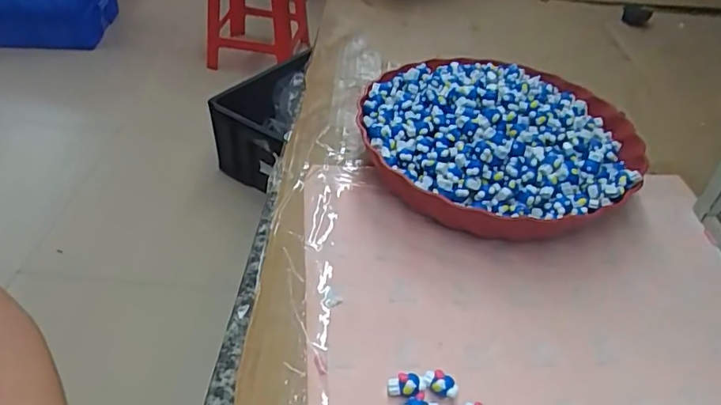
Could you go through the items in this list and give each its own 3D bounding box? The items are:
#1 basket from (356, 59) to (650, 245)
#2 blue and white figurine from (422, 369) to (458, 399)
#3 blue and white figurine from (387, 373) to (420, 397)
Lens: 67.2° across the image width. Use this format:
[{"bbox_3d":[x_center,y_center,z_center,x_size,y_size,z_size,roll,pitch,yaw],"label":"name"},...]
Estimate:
[{"bbox_3d":[0.119,-0.057,0.476,0.224,0.072,0.227,3,40,-3],"label":"basket"},{"bbox_3d":[0.048,0.109,0.325,0.021,0.011,0.012,24,43,21],"label":"blue and white figurine"},{"bbox_3d":[0.026,0.108,0.322,0.018,0.012,0.013,8,40,3],"label":"blue and white figurine"}]

